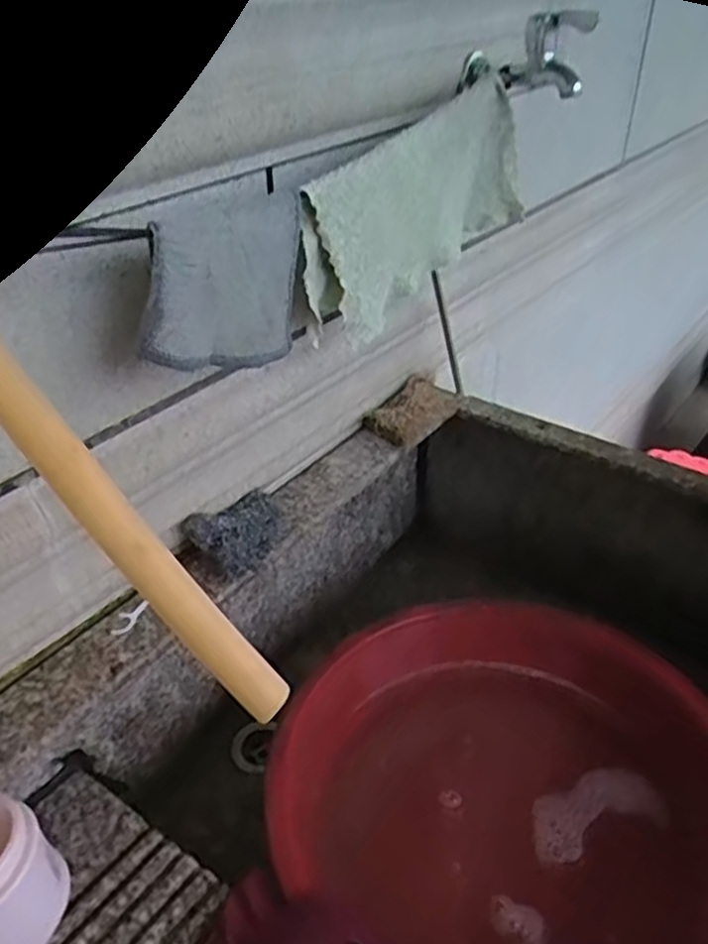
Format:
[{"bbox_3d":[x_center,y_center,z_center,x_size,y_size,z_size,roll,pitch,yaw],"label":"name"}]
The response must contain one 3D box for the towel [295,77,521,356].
[{"bbox_3d":[0.059,-0.220,0.645,0.056,0.157,0.276,22,41,27],"label":"towel"}]

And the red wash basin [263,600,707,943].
[{"bbox_3d":[0.111,0.258,0.613,0.325,0.102,0.393,-30,46,-35],"label":"red wash basin"}]

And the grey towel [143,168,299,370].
[{"bbox_3d":[-0.083,-0.126,0.506,0.031,0.119,0.138,18,40,23],"label":"grey towel"}]

